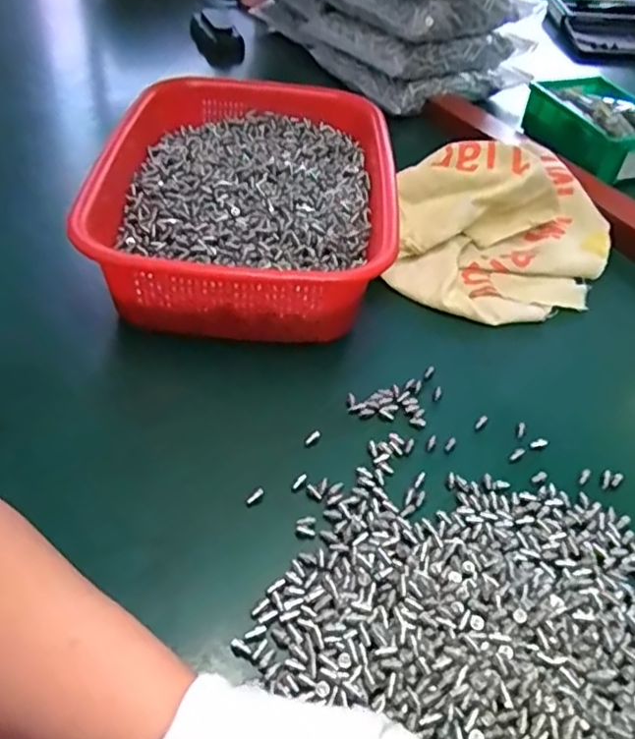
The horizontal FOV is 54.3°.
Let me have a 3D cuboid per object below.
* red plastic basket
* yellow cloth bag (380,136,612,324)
[{"bbox_3d":[-0.051,-0.134,0.489,0.206,0.081,0.298,2,45,-3],"label":"red plastic basket"},{"bbox_3d":[0.153,-0.125,0.499,0.166,0.065,0.212,23,48,16],"label":"yellow cloth bag"}]

